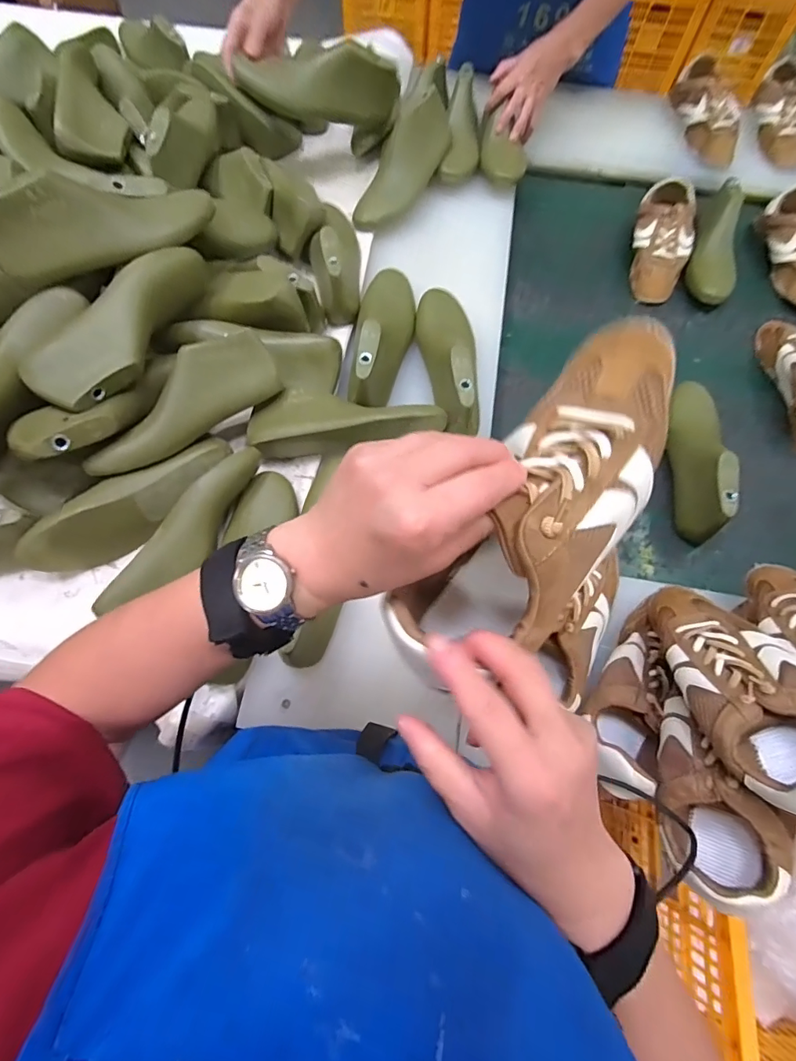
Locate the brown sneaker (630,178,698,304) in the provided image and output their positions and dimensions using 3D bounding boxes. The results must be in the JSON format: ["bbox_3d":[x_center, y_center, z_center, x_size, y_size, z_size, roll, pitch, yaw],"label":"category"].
[{"bbox_3d":[0.471,-0.513,0.833,0.103,0.078,0.236,18,69,6],"label":"brown sneaker"}]

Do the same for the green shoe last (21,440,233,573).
[{"bbox_3d":[-0.316,-0.033,0.557,0.258,0.072,0.065,-33,73,-13],"label":"green shoe last"}]

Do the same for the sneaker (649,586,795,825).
[{"bbox_3d":[0.315,0.138,0.424,0.112,0.083,0.242,-9,41,-5],"label":"sneaker"}]

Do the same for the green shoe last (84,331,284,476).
[{"bbox_3d":[-0.259,-0.152,0.558,0.250,0.069,0.060,-40,75,-15],"label":"green shoe last"}]

